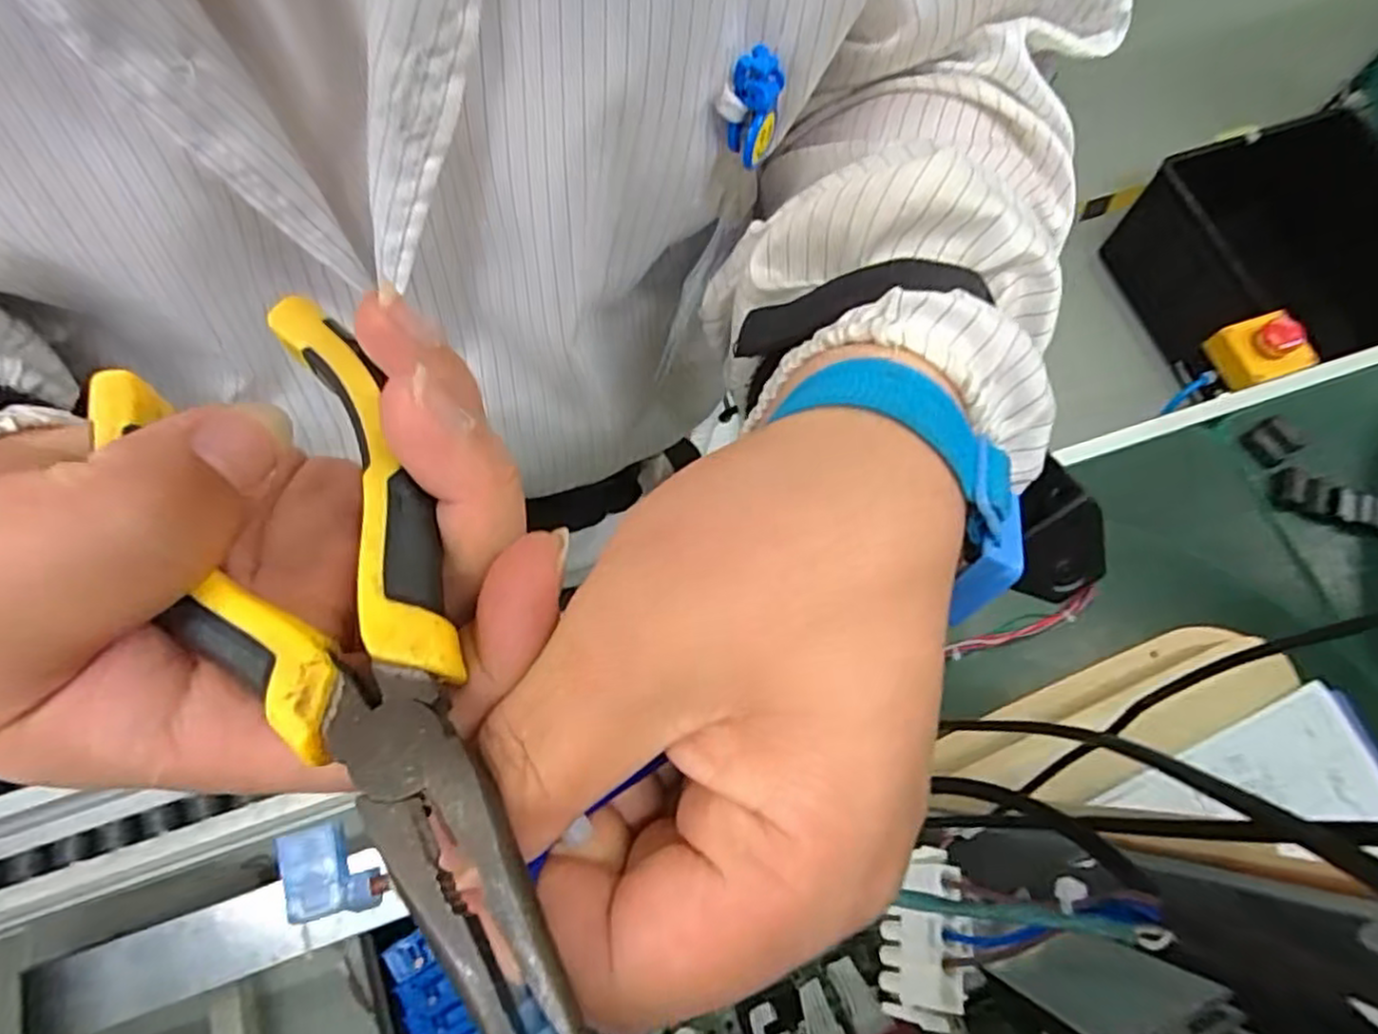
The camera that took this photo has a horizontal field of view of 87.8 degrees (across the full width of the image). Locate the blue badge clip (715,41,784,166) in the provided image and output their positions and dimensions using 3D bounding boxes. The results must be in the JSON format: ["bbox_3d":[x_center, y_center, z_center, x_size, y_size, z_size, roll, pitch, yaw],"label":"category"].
[{"bbox_3d":[0.018,-0.121,0.211,0.017,0.023,0.020,12,71,4],"label":"blue badge clip"}]

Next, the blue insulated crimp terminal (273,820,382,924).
[{"bbox_3d":[-0.065,0.063,0.127,0.016,0.004,0.016,-15,71,-6],"label":"blue insulated crimp terminal"}]

